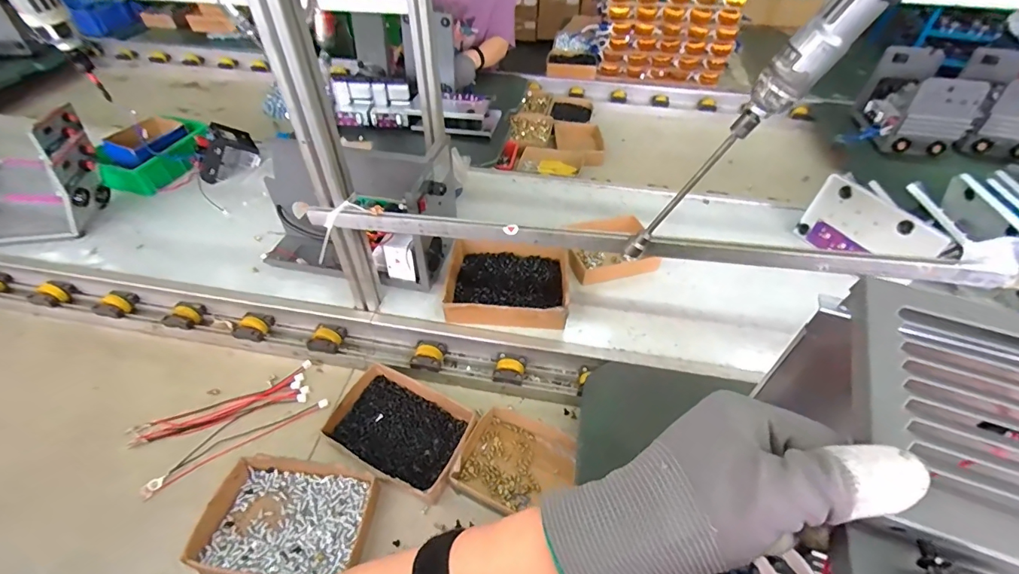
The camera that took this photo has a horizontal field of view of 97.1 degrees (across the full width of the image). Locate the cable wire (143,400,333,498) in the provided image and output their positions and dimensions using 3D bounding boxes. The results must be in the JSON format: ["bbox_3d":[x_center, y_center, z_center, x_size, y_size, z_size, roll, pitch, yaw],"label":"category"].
[{"bbox_3d":[-0.442,0.251,0.738,0.280,0.006,0.033,-26,52,-24],"label":"cable wire"}]

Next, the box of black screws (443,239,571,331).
[{"bbox_3d":[-0.002,-0.013,0.853,0.227,0.051,0.203,5,46,4],"label":"box of black screws"}]

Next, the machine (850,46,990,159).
[{"bbox_3d":[1.120,-0.515,1.247,0.190,0.187,0.255,12,47,10],"label":"machine"}]

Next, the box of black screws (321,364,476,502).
[{"bbox_3d":[-0.175,0.228,0.733,0.220,0.037,0.161,19,49,16],"label":"box of black screws"}]

